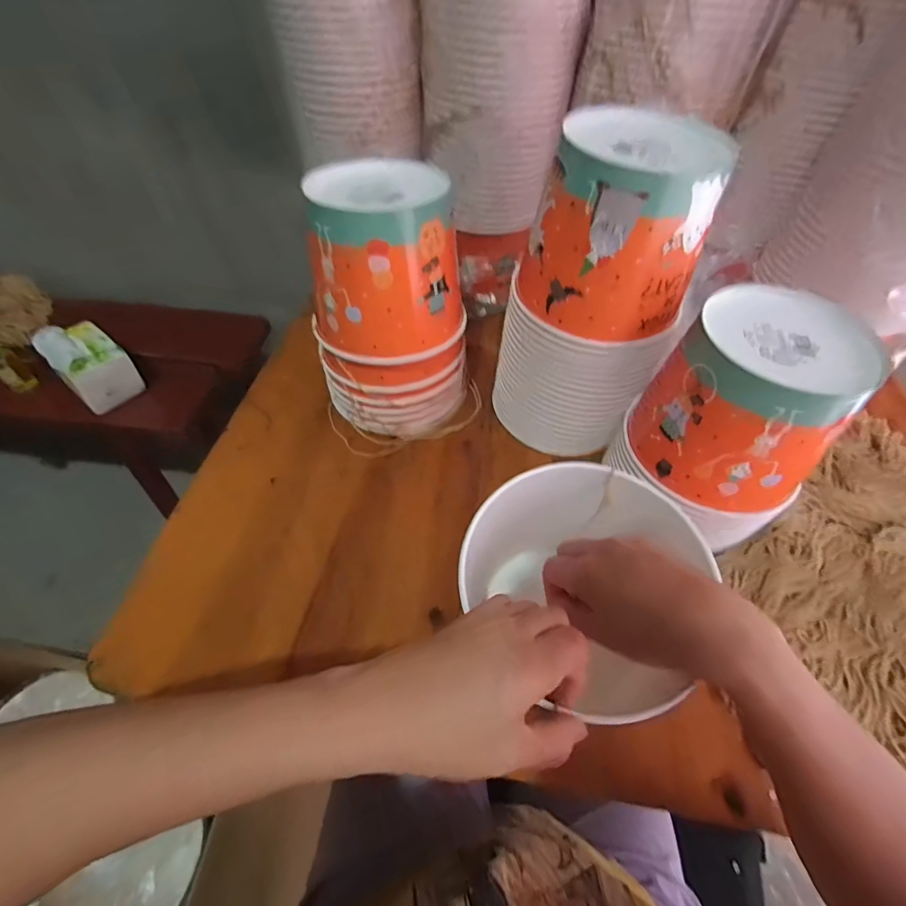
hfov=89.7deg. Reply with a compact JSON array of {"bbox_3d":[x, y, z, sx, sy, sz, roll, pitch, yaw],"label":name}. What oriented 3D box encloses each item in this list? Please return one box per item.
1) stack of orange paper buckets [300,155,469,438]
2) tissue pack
[{"bbox_3d":[-0.058,-0.144,0.481,0.158,0.243,0.142,0,53,-4],"label":"stack of orange paper buckets"},{"bbox_3d":[-0.633,-0.157,0.797,0.125,0.105,0.098,35,59,21],"label":"tissue pack"}]

